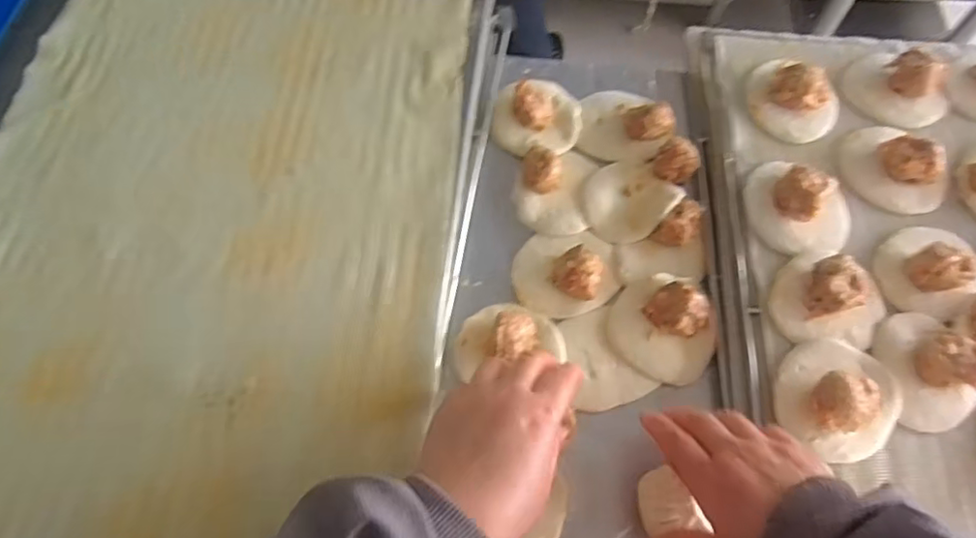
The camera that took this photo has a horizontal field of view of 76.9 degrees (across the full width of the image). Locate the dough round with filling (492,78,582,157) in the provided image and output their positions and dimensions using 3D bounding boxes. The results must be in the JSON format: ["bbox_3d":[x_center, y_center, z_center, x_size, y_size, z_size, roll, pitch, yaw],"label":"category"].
[{"bbox_3d":[0.047,-0.152,0.589,0.083,0.033,0.075,-2,64,-2],"label":"dough round with filling"}]

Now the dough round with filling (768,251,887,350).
[{"bbox_3d":[0.272,0.019,0.481,0.087,0.034,0.075,3,64,-2],"label":"dough round with filling"}]

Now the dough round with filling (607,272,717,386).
[{"bbox_3d":[0.145,0.045,0.499,0.087,0.033,0.081,1,64,-1],"label":"dough round with filling"}]

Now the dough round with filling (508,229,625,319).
[{"bbox_3d":[0.068,0.000,0.522,0.088,0.032,0.076,-2,64,-2],"label":"dough round with filling"}]

